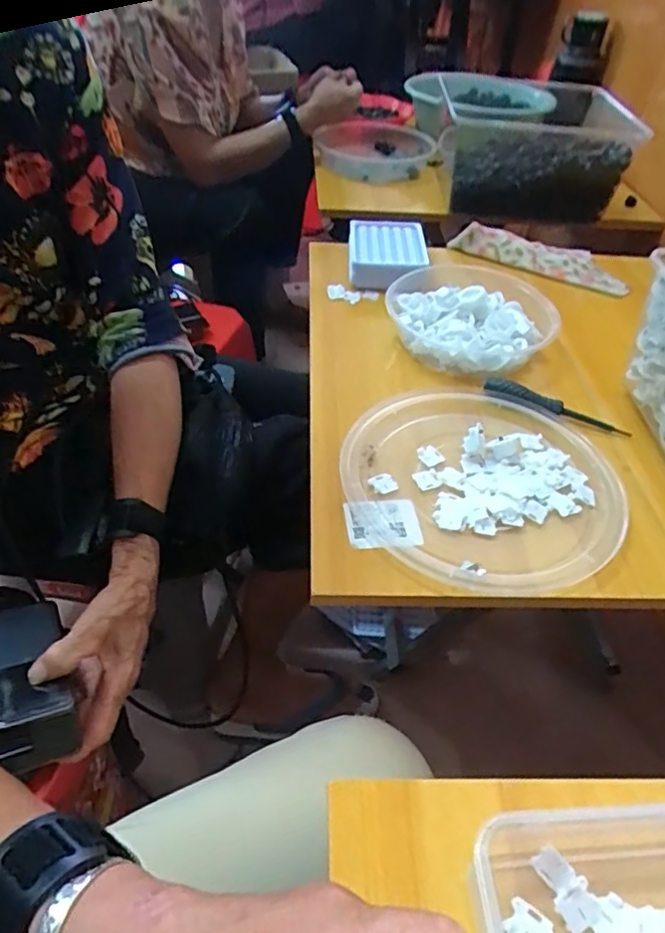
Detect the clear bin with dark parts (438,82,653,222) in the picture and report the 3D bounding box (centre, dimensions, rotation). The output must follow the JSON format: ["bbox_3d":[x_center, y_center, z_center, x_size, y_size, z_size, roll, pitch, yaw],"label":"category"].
[{"bbox_3d":[0.354,-0.590,1.080,0.277,0.140,0.358,6,44,3],"label":"clear bin with dark parts"}]

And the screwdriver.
[{"bbox_3d":[0.225,-0.061,0.599,0.144,0.017,0.018,17,46,13],"label":"screwdriver"}]

